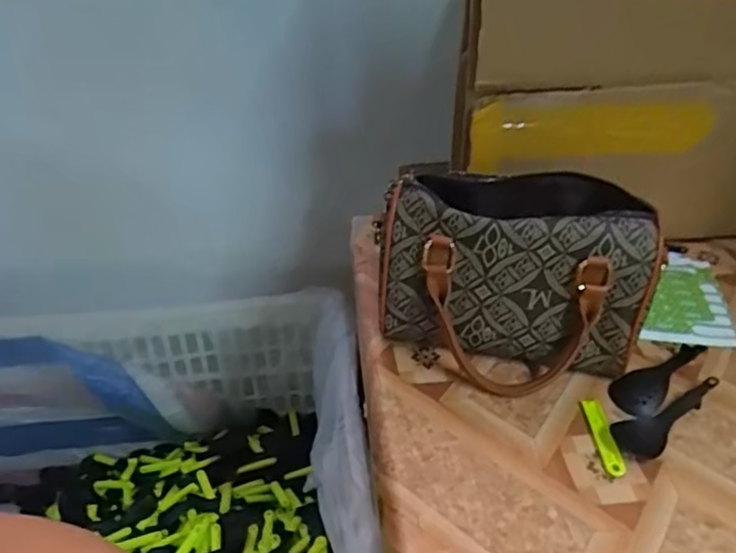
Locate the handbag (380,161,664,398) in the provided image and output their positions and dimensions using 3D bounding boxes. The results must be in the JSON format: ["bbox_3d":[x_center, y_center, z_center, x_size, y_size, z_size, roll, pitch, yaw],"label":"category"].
[{"bbox_3d":[0.124,0.009,0.544,0.220,0.164,0.103,-2,36,-3],"label":"handbag"}]

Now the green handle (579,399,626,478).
[{"bbox_3d":[0.194,0.131,0.512,0.017,0.005,0.073,-2,36,-2],"label":"green handle"}]

